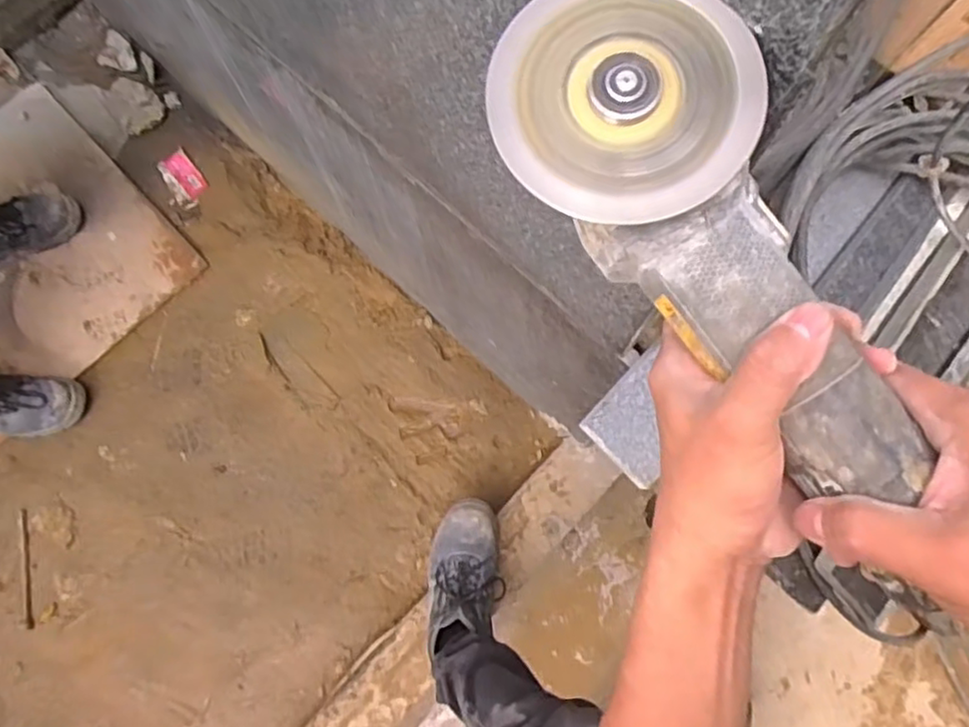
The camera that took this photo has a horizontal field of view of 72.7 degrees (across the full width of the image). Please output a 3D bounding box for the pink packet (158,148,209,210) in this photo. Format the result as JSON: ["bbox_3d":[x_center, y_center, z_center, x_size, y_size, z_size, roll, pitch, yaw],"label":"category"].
[{"bbox_3d":[-0.651,-0.393,1.417,0.083,0.014,0.126,-36,78,-7],"label":"pink packet"}]

